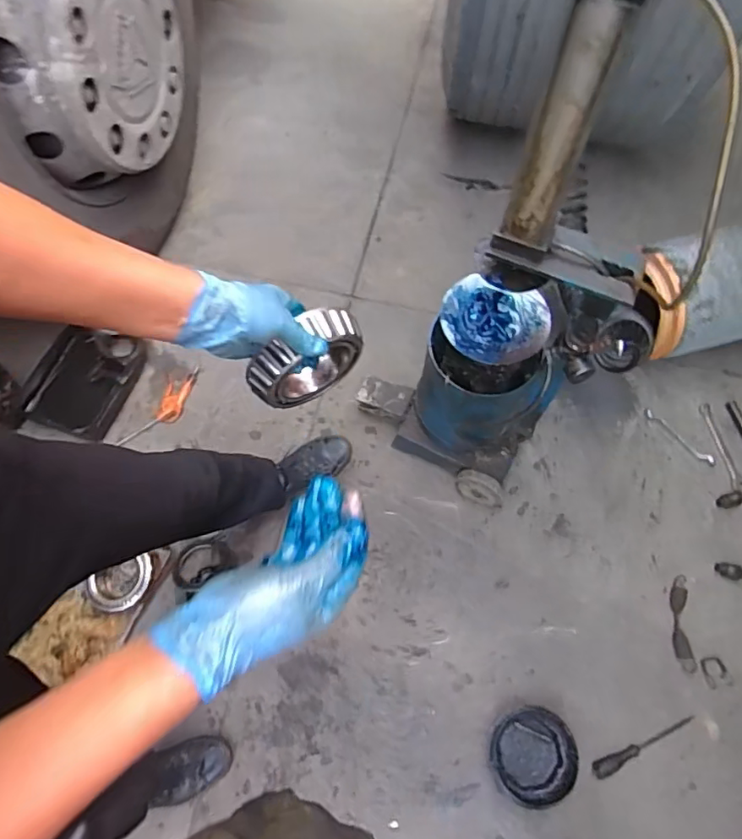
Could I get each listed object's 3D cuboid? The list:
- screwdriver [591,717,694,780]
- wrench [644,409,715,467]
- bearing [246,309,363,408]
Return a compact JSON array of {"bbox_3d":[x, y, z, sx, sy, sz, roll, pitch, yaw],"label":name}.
[{"bbox_3d":[0.534,0.637,1.065,0.236,0.031,0.029,-18,68,-6],"label":"screwdriver"},{"bbox_3d":[0.746,0.043,1.329,0.023,0.015,0.192,-40,72,-14],"label":"wrench"},{"bbox_3d":[-0.070,-0.061,0.608,0.127,0.117,0.033,-33,71,-12],"label":"bearing"}]

